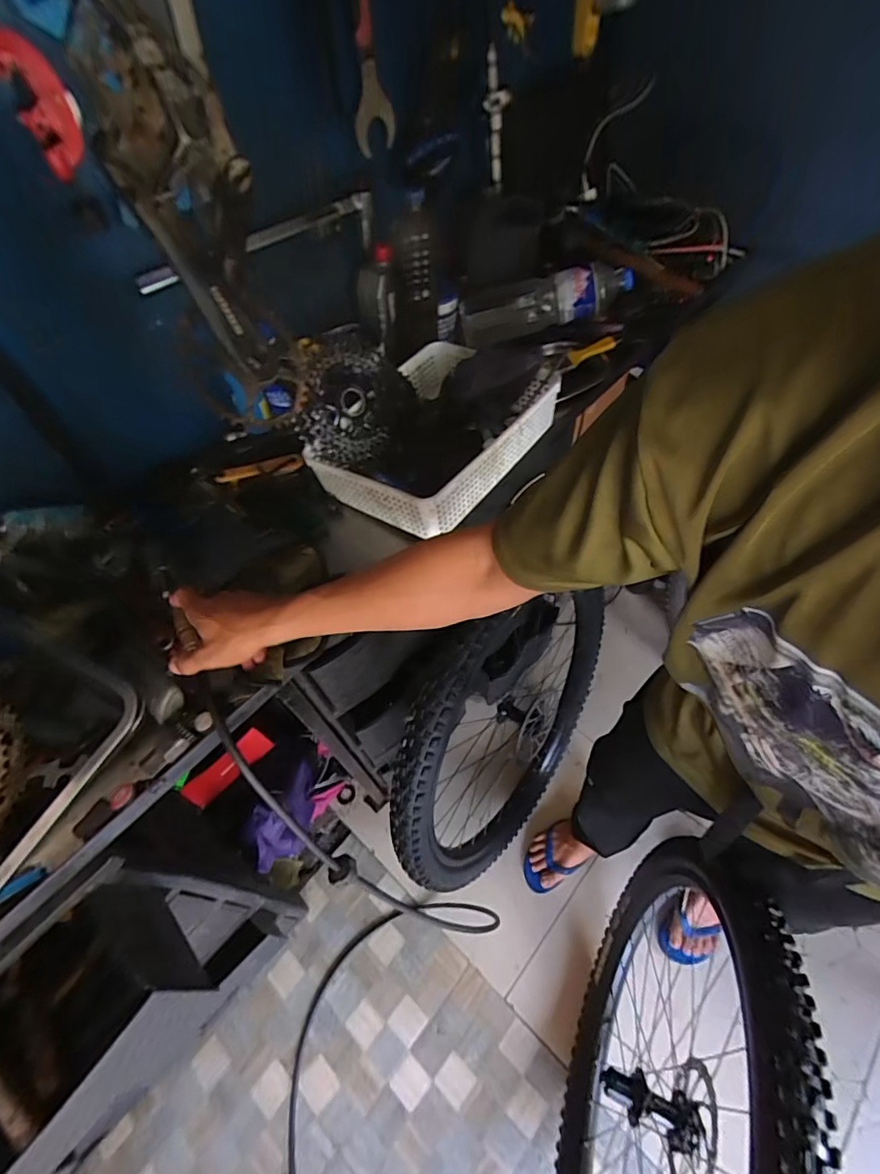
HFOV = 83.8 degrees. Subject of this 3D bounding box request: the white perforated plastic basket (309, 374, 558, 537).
[{"bbox_3d":[-0.008,-0.225,0.739,0.233,0.092,0.308,32,63,24],"label":"white perforated plastic basket"}]

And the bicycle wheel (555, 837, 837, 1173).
[{"bbox_3d":[0.304,0.724,0.701,0.100,0.688,0.670,17,57,15],"label":"bicycle wheel"}]

